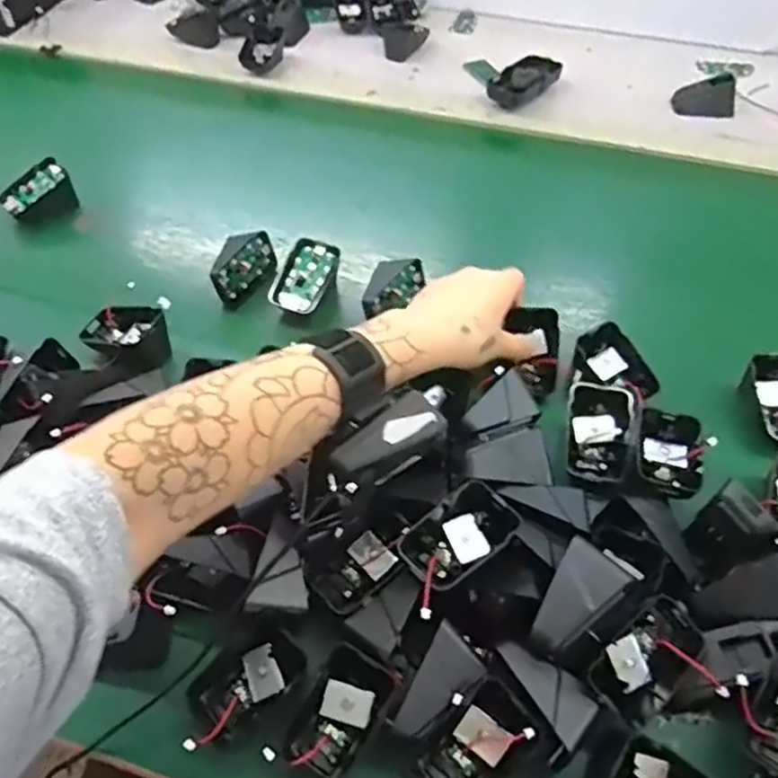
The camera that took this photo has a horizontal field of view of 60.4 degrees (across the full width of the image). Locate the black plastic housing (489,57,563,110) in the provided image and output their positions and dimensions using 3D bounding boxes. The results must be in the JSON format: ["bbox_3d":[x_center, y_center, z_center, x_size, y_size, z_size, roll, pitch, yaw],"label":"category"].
[{"bbox_3d":[0.163,-0.370,0.810,0.060,0.030,0.108,31,58,22],"label":"black plastic housing"}]

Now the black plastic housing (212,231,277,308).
[{"bbox_3d":[-0.133,-0.110,0.599,0.028,0.039,0.069,26,56,19],"label":"black plastic housing"}]

